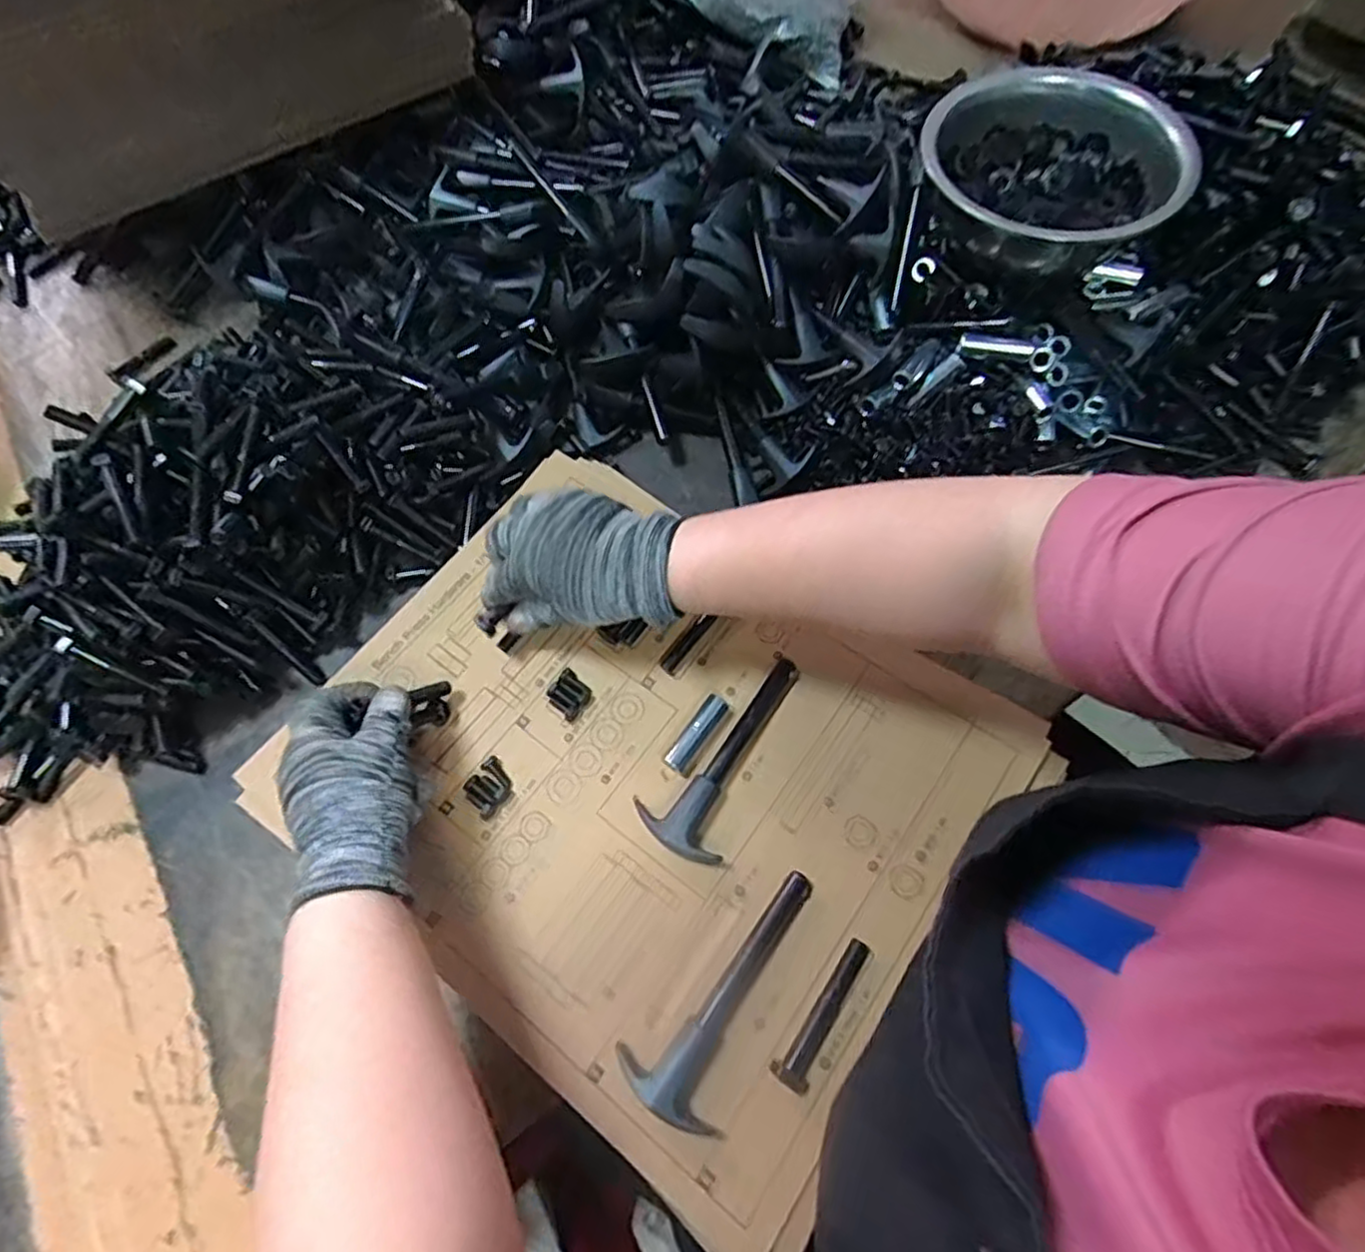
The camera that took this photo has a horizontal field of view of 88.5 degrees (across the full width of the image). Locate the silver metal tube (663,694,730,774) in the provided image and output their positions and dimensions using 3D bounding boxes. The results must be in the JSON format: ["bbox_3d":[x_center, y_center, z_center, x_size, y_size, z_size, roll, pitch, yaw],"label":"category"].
[{"bbox_3d":[0.009,0.063,0.415,0.016,0.014,0.050,31,71,16],"label":"silver metal tube"}]

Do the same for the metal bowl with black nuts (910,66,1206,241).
[{"bbox_3d":[0.252,-0.310,0.491,0.166,0.059,0.166,19,68,11],"label":"metal bowl with black nuts"}]

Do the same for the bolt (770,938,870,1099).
[{"bbox_3d":[0.070,0.190,0.349,0.019,0.012,0.074,28,70,15],"label":"bolt"}]

